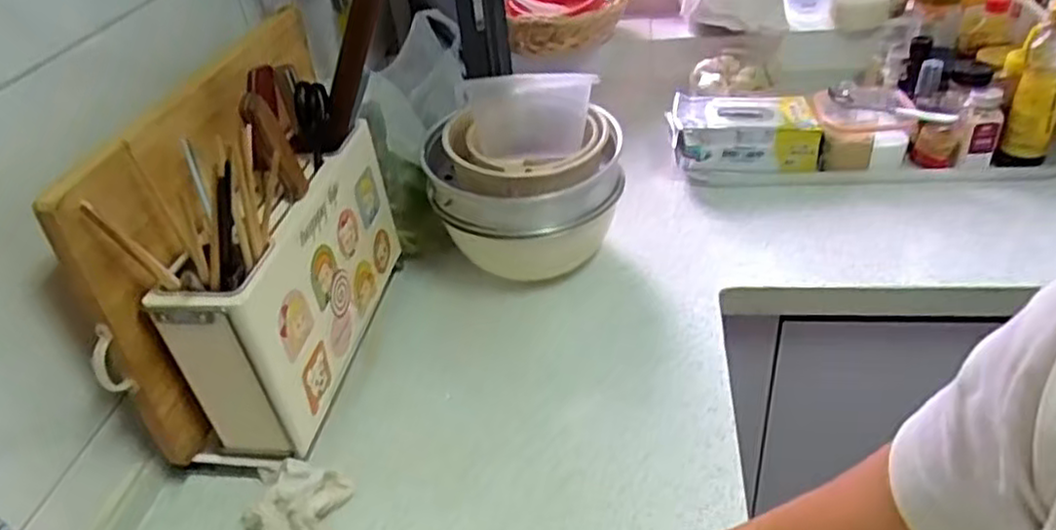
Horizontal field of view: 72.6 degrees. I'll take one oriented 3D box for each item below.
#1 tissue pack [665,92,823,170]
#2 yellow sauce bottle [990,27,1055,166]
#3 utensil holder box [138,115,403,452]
[{"bbox_3d":[0.337,-0.200,1.142,0.220,0.107,0.109,-1,37,8],"label":"tissue pack"},{"bbox_3d":[0.718,-0.223,1.015,0.060,0.192,0.065,21,45,32],"label":"yellow sauce bottle"},{"bbox_3d":[-0.253,0.012,0.805,0.094,0.204,0.350,0,37,10],"label":"utensil holder box"}]

